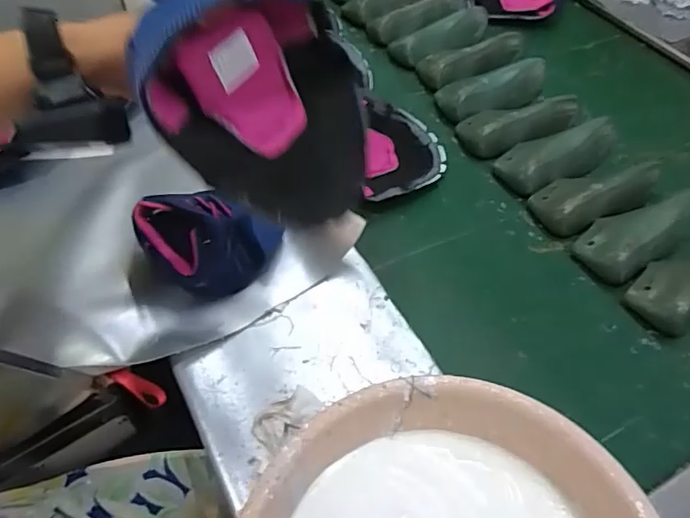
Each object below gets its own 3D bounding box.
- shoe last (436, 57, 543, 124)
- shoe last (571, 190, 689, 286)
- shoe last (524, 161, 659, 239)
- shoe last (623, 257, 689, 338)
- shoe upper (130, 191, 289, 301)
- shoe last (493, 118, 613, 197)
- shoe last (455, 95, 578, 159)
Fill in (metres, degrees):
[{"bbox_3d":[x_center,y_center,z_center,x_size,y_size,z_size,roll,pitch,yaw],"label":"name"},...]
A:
[{"bbox_3d":[0.254,-0.274,0.907,0.191,0.065,0.074,-9,53,-9],"label":"shoe last"},{"bbox_3d":[0.400,-0.044,0.731,0.183,0.068,0.090,-27,58,-21],"label":"shoe last"},{"bbox_3d":[0.365,-0.097,0.774,0.187,0.063,0.089,-16,54,-14],"label":"shoe last"},{"bbox_3d":[0.451,0.016,0.685,0.198,0.063,0.083,-29,58,-22],"label":"shoe last"},{"bbox_3d":[-0.153,-0.022,0.631,0.147,0.083,0.110,-24,57,-19],"label":"shoe upper"},{"bbox_3d":[0.326,-0.163,0.828,0.194,0.057,0.087,-26,57,-20],"label":"shoe last"},{"bbox_3d":[0.282,-0.217,0.865,0.196,0.061,0.093,-13,54,-12],"label":"shoe last"}]

